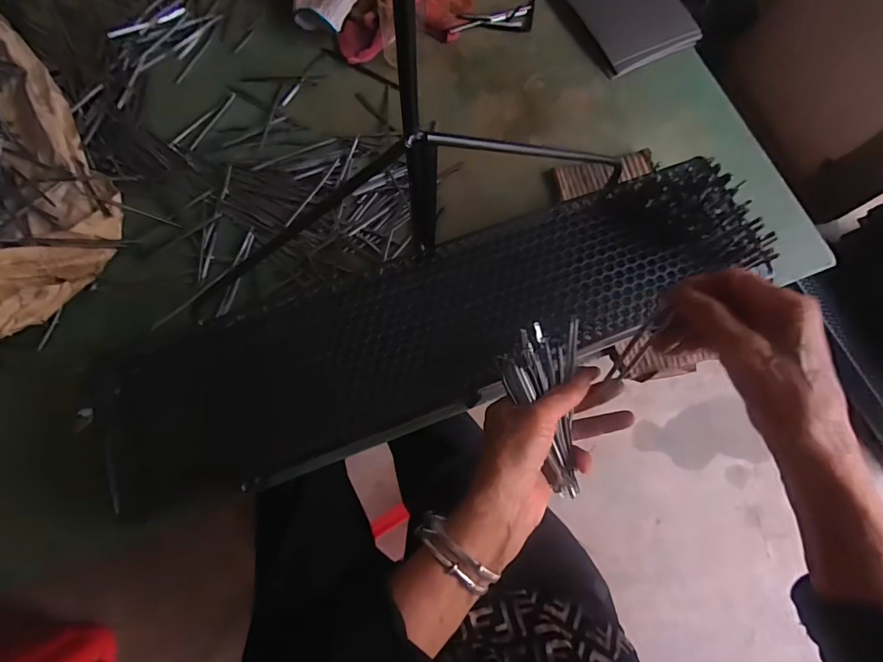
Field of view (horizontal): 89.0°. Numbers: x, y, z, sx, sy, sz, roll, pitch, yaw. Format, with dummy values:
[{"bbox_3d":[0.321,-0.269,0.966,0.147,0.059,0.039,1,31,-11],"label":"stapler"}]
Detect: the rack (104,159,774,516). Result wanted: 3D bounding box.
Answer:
[{"bbox_3d":[-0.006,-0.001,0.404,0.591,0.031,0.147,-20,83,-3],"label":"rack"}]

